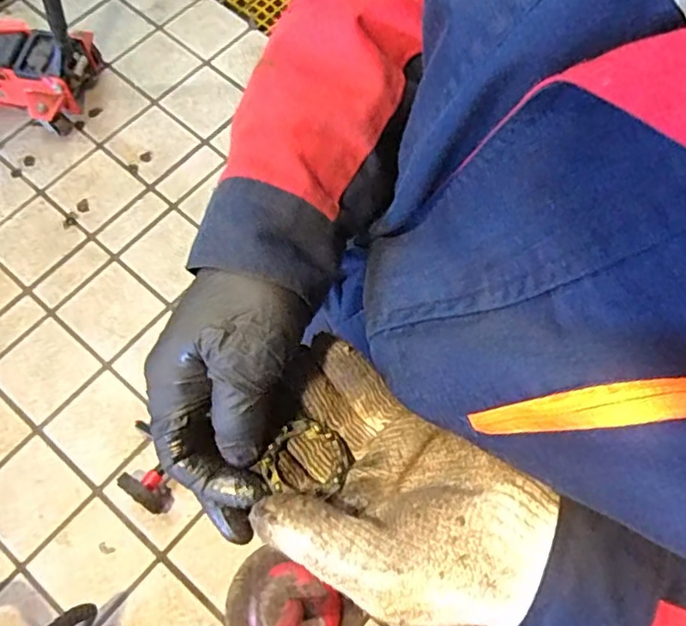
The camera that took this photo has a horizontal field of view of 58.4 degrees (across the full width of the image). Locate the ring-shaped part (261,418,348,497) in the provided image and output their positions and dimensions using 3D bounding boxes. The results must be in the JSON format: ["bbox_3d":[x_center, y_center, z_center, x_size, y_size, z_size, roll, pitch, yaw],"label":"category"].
[{"bbox_3d":[-0.022,0.077,0.327,0.042,0.009,0.034,-1,63,-17],"label":"ring-shaped part"}]

